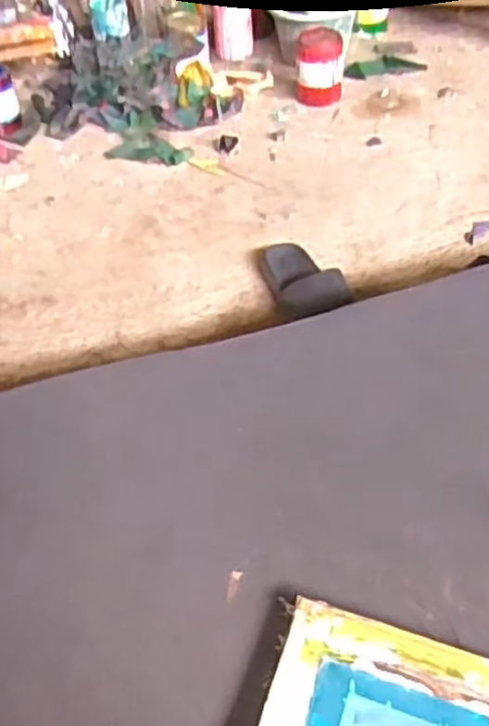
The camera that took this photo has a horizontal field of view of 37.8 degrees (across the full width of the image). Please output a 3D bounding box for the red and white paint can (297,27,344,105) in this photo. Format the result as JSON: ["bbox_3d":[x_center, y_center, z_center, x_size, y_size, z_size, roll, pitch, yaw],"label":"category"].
[{"bbox_3d":[0.175,-0.690,1.666,0.104,0.152,0.095,3,46,6],"label":"red and white paint can"}]

